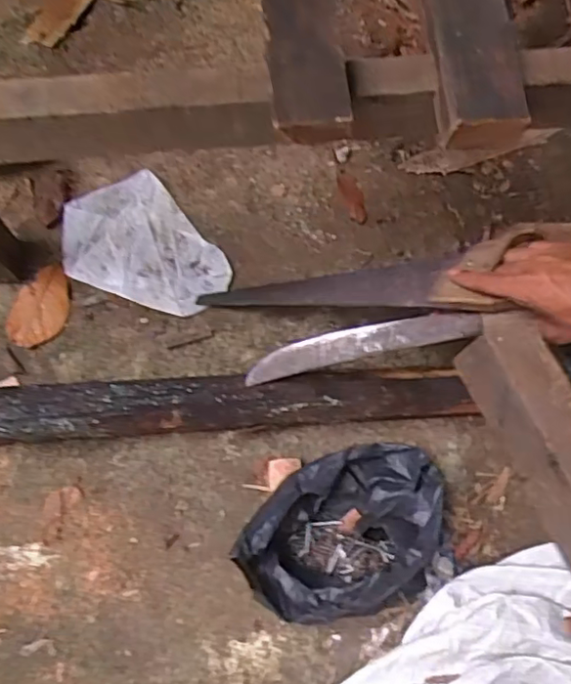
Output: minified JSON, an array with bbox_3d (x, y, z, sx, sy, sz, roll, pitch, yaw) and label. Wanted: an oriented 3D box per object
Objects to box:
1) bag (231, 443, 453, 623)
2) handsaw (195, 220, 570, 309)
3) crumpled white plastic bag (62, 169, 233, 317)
[{"bbox_3d":[0.063,0.190,0.611,0.222,0.080,0.159,-9,74,-4],"label":"bag"},{"bbox_3d":[0.087,-0.057,0.629,0.416,0.027,0.083,-8,71,24],"label":"handsaw"},{"bbox_3d":[-0.178,-0.111,0.732,0.146,0.012,0.201,-40,78,-12],"label":"crumpled white plastic bag"}]

